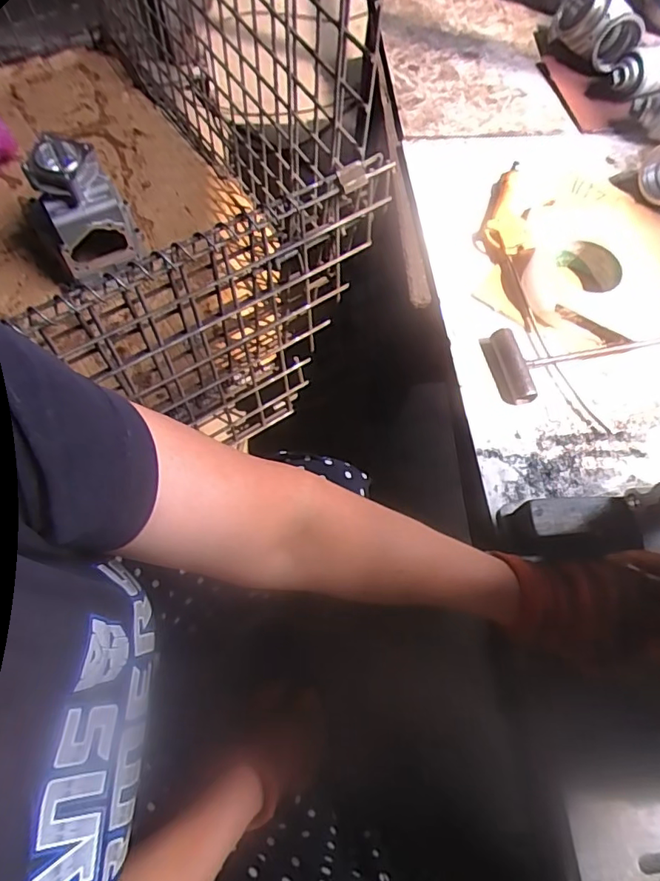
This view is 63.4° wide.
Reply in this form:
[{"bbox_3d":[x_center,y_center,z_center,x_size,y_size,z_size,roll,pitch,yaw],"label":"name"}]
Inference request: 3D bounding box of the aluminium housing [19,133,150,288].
[{"bbox_3d":[-0.403,-0.378,0.900,0.127,0.191,0.109,-18,68,-11],"label":"aluminium housing"}]

